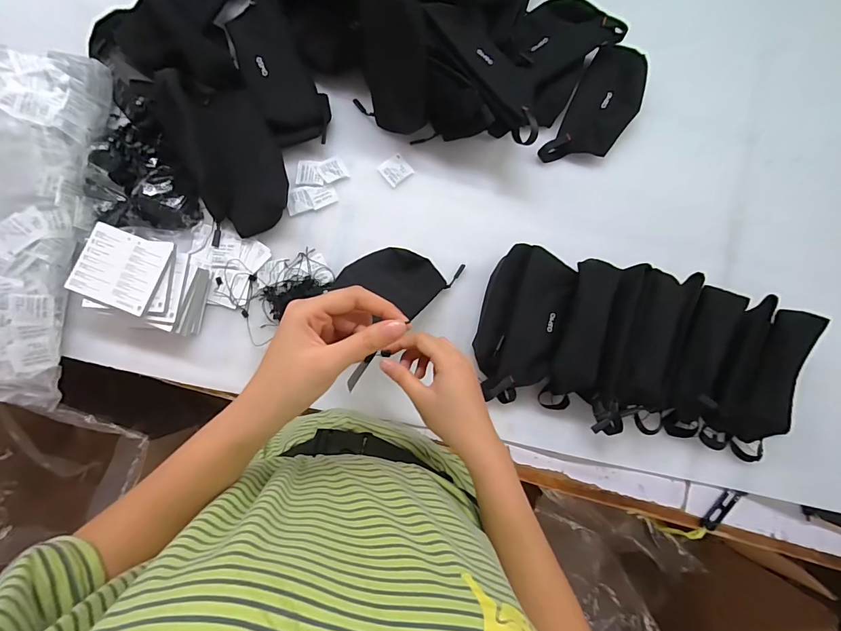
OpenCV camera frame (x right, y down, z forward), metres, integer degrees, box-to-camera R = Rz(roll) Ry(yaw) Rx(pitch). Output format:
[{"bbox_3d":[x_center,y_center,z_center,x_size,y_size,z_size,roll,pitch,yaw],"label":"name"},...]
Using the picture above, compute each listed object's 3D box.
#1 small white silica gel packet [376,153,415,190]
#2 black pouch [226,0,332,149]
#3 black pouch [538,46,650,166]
[{"bbox_3d":[-0.037,-0.218,0.587,0.042,0.004,0.042,-38,87,-6],"label":"small white silica gel packet"},{"bbox_3d":[-0.205,-0.347,0.569,0.094,0.044,0.220,-28,86,-6],"label":"black pouch"},{"bbox_3d":[0.273,-0.311,0.598,0.093,0.034,0.205,30,83,0],"label":"black pouch"}]

